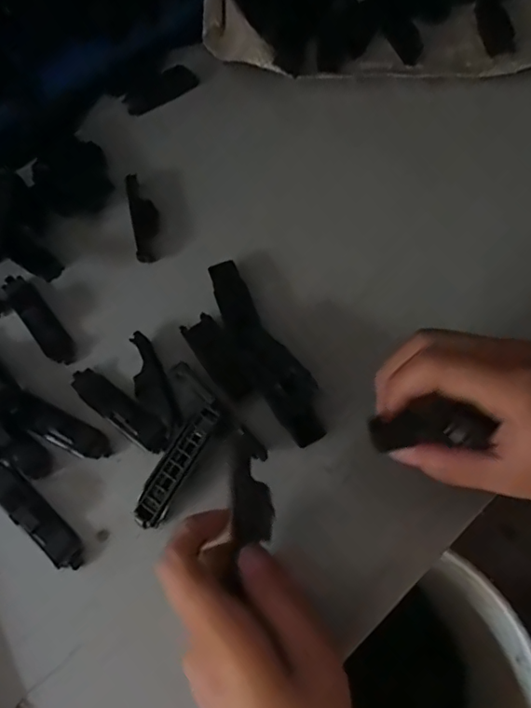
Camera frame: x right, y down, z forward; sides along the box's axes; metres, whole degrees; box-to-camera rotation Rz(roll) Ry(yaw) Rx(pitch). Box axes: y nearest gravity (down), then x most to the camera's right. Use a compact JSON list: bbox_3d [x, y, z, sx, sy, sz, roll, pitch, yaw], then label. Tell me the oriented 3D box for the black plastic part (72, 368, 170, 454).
[{"bbox_3d":[-0.090,0.034,0.330,0.080,0.012,0.019,34,71,19],"label":"black plastic part"}]

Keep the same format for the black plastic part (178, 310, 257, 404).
[{"bbox_3d":[-0.030,-0.001,0.337,0.024,0.009,0.063,-33,66,-11],"label":"black plastic part"}]

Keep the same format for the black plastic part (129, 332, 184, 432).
[{"bbox_3d":[-0.073,0.016,0.333,0.021,0.007,0.073,-26,65,-8],"label":"black plastic part"}]

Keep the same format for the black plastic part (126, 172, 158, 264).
[{"bbox_3d":[-0.090,-0.103,0.394,0.019,0.009,0.080,-13,64,-1],"label":"black plastic part"}]

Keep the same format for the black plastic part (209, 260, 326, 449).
[{"bbox_3d":[-0.004,-0.007,0.333,0.031,0.019,0.138,-29,65,-9],"label":"black plastic part"}]

